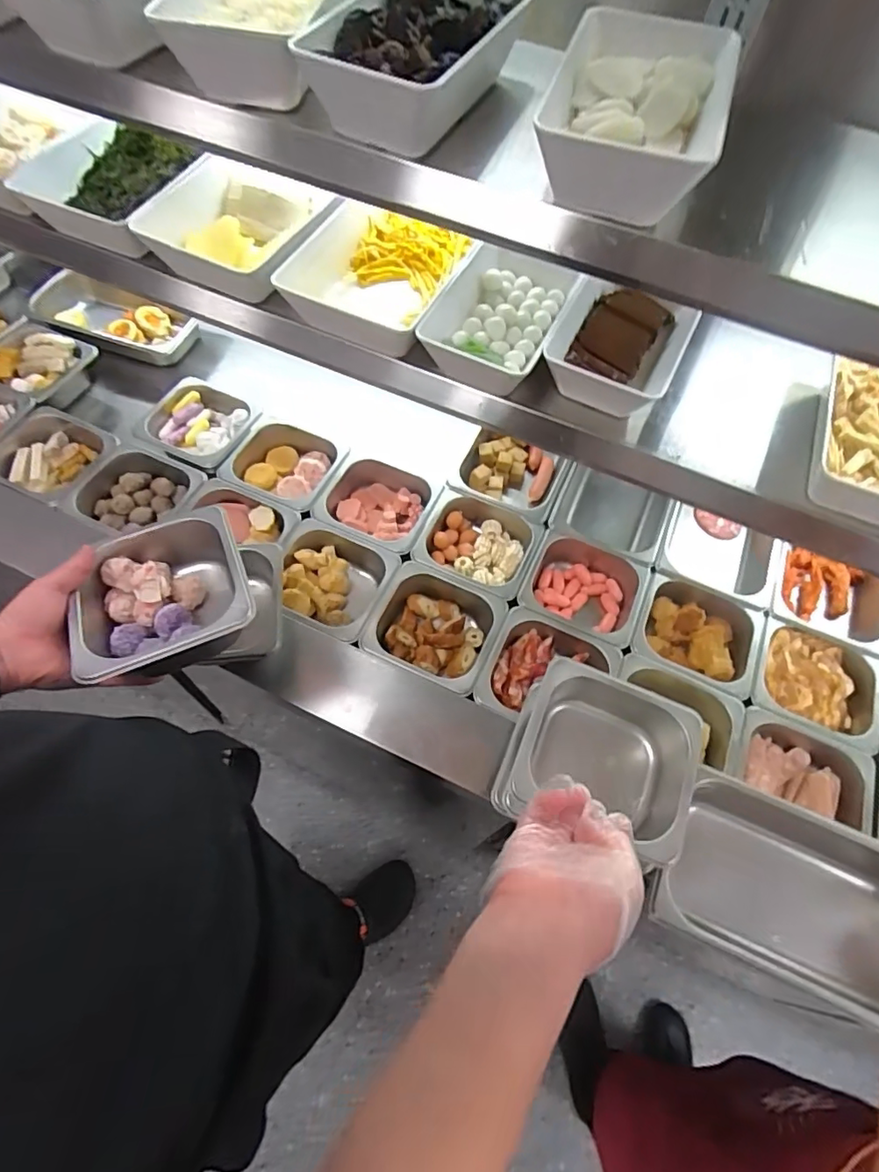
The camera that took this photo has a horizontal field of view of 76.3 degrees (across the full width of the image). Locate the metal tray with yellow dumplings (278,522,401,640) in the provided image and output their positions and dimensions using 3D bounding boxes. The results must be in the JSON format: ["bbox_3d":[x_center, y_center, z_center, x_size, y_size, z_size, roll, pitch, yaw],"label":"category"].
[{"bbox_3d":[-0.165,0.005,0.846,0.176,0.089,0.159,21,63,8],"label":"metal tray with yellow dumplings"}]

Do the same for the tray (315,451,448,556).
[{"bbox_3d":[-0.105,-0.132,0.908,0.195,0.076,0.163,21,63,7],"label":"tray"}]

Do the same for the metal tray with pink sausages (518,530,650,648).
[{"bbox_3d":[0.218,0.008,0.866,0.174,0.074,0.162,23,63,8],"label":"metal tray with pink sausages"}]

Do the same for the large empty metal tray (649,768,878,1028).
[{"bbox_3d":[0.388,0.343,0.621,0.319,0.101,0.173,23,63,8],"label":"large empty metal tray"}]

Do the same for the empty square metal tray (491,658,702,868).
[{"bbox_3d":[0.173,0.192,0.611,0.173,0.100,0.161,21,63,8],"label":"empty square metal tray"}]

